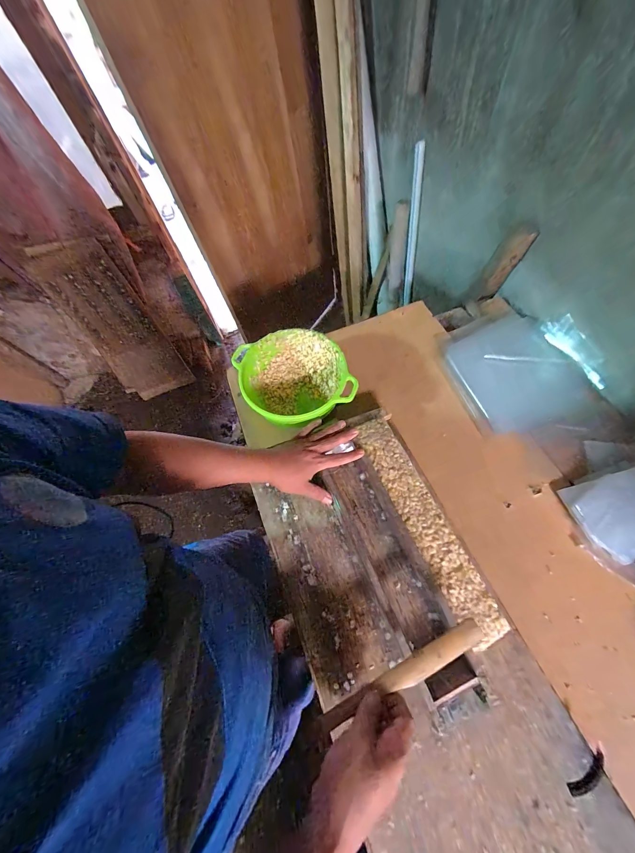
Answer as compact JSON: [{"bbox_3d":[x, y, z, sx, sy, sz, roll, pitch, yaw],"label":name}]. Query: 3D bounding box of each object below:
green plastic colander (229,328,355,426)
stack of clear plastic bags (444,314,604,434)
[{"bbox_3d":[-0.045,-0.089,0.632,0.207,0.093,0.208,-23,65,-7],"label":"green plastic colander"},{"bbox_3d":[0.437,-0.128,0.658,0.278,0.058,0.271,-18,65,-3],"label":"stack of clear plastic bags"}]

